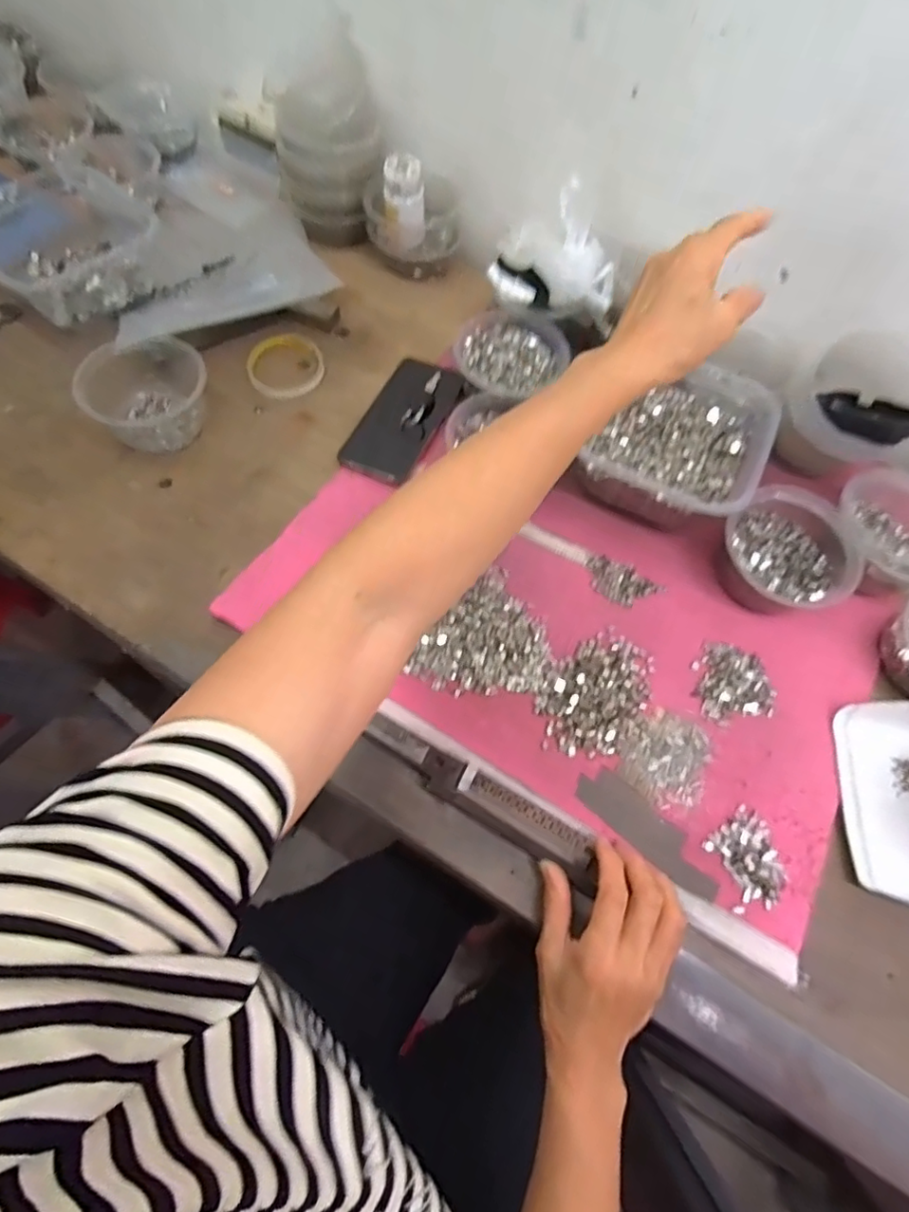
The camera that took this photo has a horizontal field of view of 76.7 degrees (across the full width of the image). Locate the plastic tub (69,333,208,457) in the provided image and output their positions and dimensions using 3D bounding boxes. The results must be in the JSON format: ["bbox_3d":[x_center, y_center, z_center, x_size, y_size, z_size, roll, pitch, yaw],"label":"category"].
[{"bbox_3d":[-0.304,-0.211,0.567,0.114,0.063,0.110,2,64,-4],"label":"plastic tub"}]

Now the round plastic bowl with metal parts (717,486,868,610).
[{"bbox_3d":[0.295,-0.045,0.517,0.109,0.065,0.104,1,65,-3],"label":"round plastic bowl with metal parts"}]

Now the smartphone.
[{"bbox_3d":[-0.052,-0.195,0.595,0.070,0.013,0.152,31,75,-8],"label":"smartphone"}]

